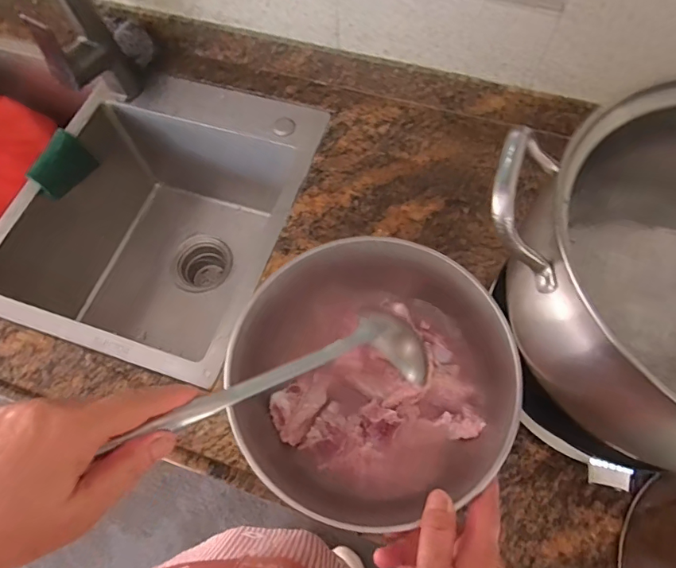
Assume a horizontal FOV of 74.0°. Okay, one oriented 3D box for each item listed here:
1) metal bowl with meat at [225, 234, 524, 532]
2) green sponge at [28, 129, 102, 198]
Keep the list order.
[{"bbox_3d":[0.036,0.096,0.438,0.236,0.107,0.221,-1,66,1],"label":"metal bowl with meat"},{"bbox_3d":[-0.445,-0.188,0.714,0.075,0.035,0.099,32,71,14],"label":"green sponge"}]

